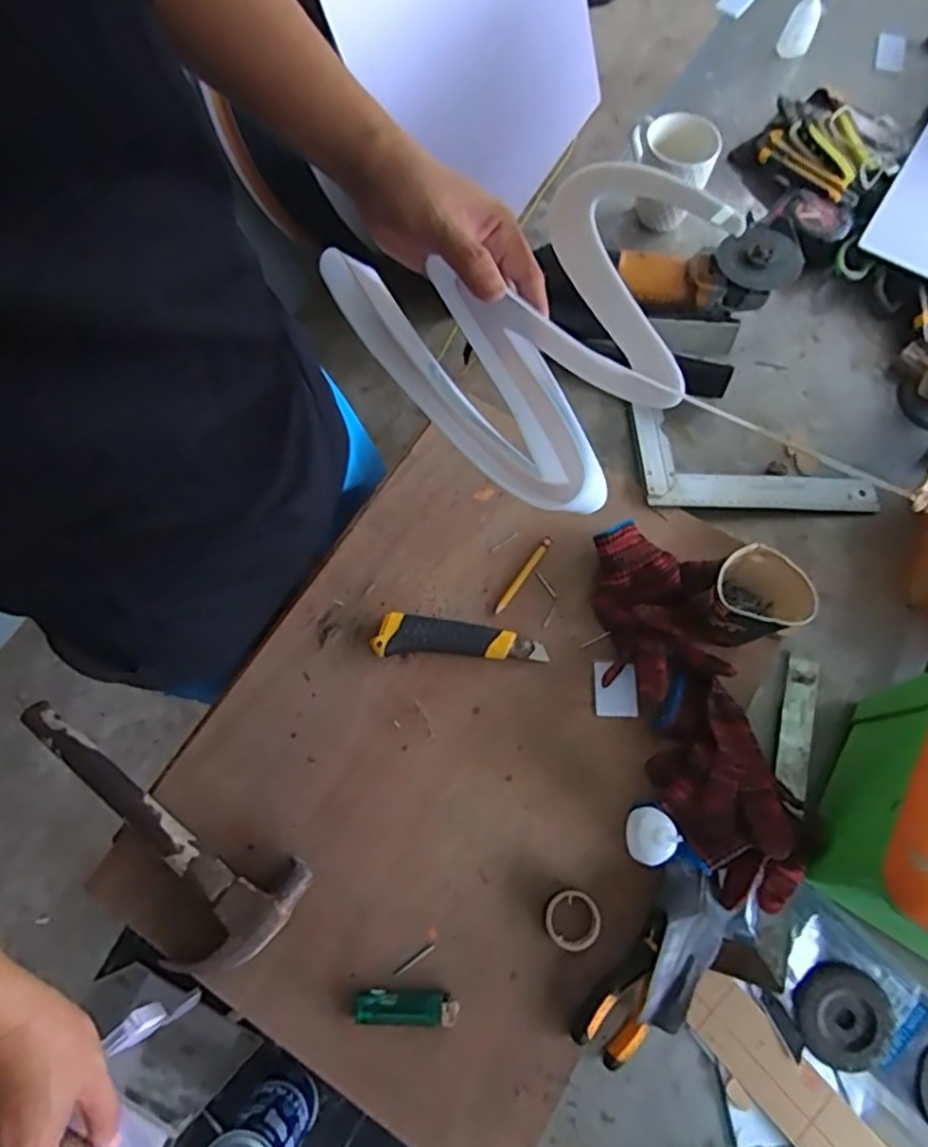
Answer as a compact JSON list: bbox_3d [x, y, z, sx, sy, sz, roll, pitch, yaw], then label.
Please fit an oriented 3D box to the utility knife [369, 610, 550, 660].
[{"bbox_3d":[-0.004,0.063,0.640,0.160,0.021,0.039,3,69,3],"label":"utility knife"}]

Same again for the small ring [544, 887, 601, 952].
[{"bbox_3d":[0.090,0.286,0.556,0.046,0.016,0.045,-1,69,1],"label":"small ring"}]

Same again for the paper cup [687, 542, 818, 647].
[{"bbox_3d":[0.257,0.030,0.619,0.072,0.101,0.077,-1,69,1],"label":"paper cup"}]

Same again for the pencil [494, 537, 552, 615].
[{"bbox_3d":[0.059,0.001,0.669,0.010,0.006,0.093,34,73,13],"label":"pencil"}]

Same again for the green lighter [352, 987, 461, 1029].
[{"bbox_3d":[-0.046,0.351,0.542,0.083,0.011,0.026,2,69,2],"label":"green lighter"}]

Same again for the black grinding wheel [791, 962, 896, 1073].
[{"bbox_3d":[0.311,0.363,0.551,0.076,0.008,0.074,-1,69,1],"label":"black grinding wheel"}]

